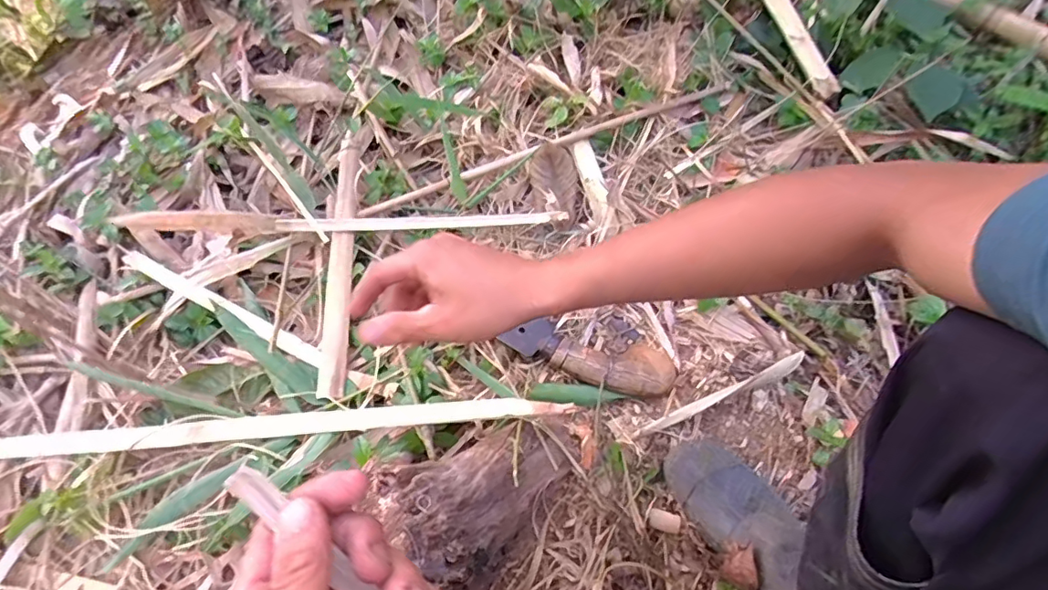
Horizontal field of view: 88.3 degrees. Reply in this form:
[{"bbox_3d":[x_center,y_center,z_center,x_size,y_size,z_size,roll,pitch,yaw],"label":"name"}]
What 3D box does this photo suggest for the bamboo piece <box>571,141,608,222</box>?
[{"bbox_3d":[0.107,-0.182,0.845,0.032,0.019,0.149,-12,65,-6],"label":"bamboo piece"}]

